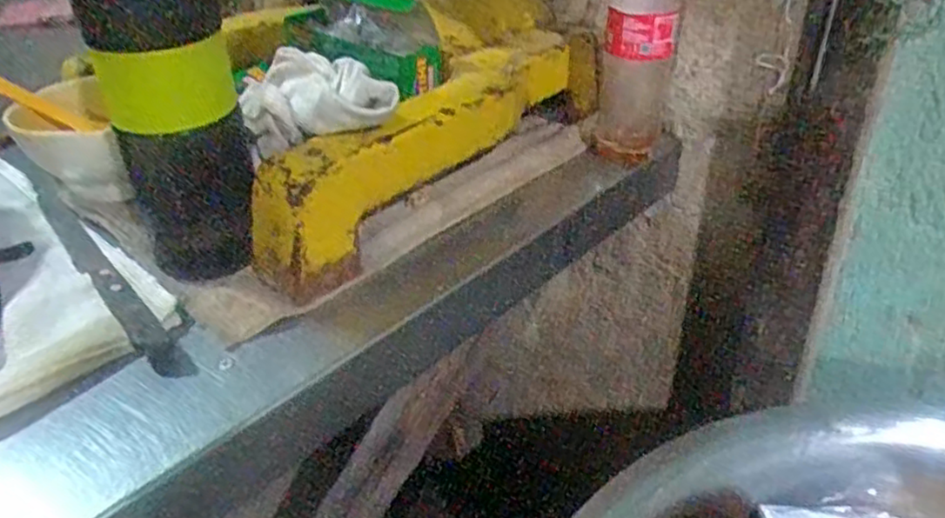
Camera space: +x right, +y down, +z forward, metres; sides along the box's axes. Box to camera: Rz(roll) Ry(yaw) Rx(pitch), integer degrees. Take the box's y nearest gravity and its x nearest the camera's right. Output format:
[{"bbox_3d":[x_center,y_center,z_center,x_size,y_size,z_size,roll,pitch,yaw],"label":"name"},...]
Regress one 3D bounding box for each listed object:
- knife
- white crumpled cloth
[{"bbox_3d":[-0.248,-0.003,0.465,0.033,0.015,0.286,-29,43,-32],"label":"knife"},{"bbox_3d":[-0.098,-0.100,0.453,0.095,0.057,0.053,-6,35,-5],"label":"white crumpled cloth"}]

